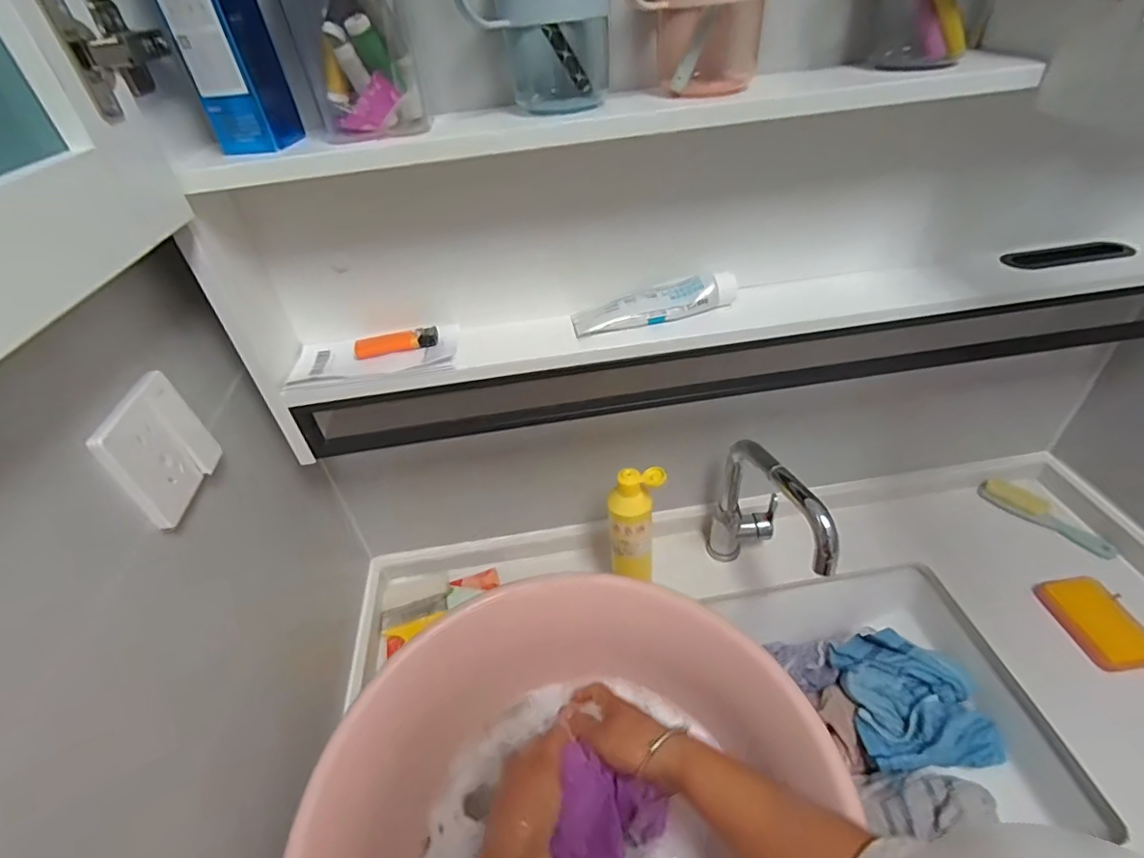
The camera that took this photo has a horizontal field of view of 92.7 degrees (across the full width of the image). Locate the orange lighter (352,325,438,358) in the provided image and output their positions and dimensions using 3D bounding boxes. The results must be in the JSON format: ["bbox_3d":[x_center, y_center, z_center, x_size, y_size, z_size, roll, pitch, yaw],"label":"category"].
[{"bbox_3d":[-0.173,-0.086,0.537,0.079,0.016,0.019,-12,40,-7],"label":"orange lighter"}]

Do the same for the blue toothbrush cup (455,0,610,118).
[{"bbox_3d":[-0.023,-0.293,0.402,0.100,0.104,0.075,-3,40,4],"label":"blue toothbrush cup"}]

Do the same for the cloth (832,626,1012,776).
[{"bbox_3d":[0.419,0.331,0.675,0.135,0.054,0.148,-5,40,2],"label":"cloth"}]

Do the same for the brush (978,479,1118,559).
[{"bbox_3d":[0.663,0.122,0.766,0.034,0.027,0.161,-27,44,-22],"label":"brush"}]

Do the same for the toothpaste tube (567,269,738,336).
[{"bbox_3d":[0.082,-0.127,0.543,0.163,0.031,0.040,-11,40,-6],"label":"toothpaste tube"}]

